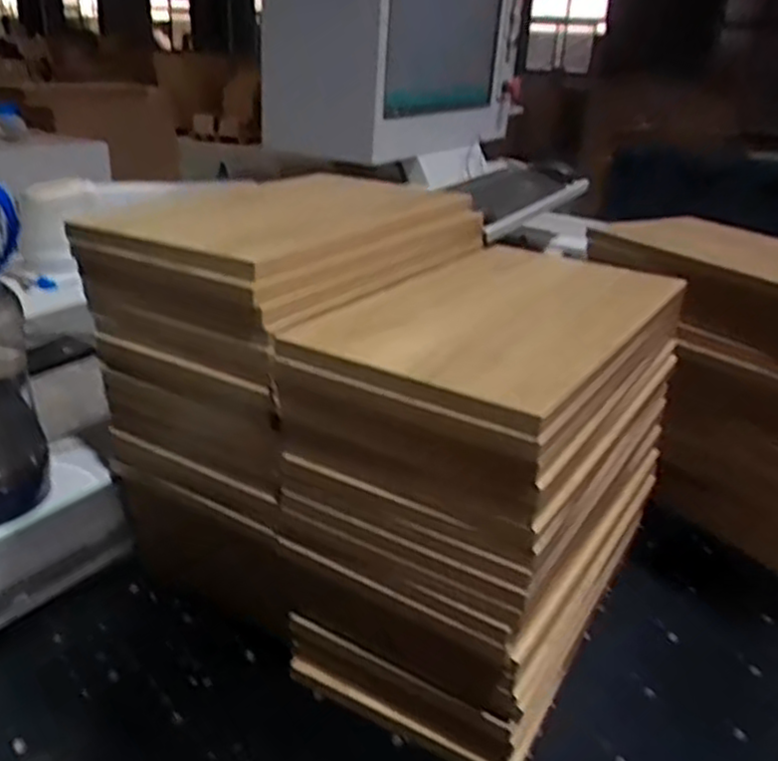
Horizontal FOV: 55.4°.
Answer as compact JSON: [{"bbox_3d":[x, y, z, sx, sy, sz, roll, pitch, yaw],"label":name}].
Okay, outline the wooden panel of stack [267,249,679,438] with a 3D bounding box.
[{"bbox_3d":[0.099,-0.055,0.574,0.197,0.023,0.330,24,35,31],"label":"wooden panel of stack"}]

